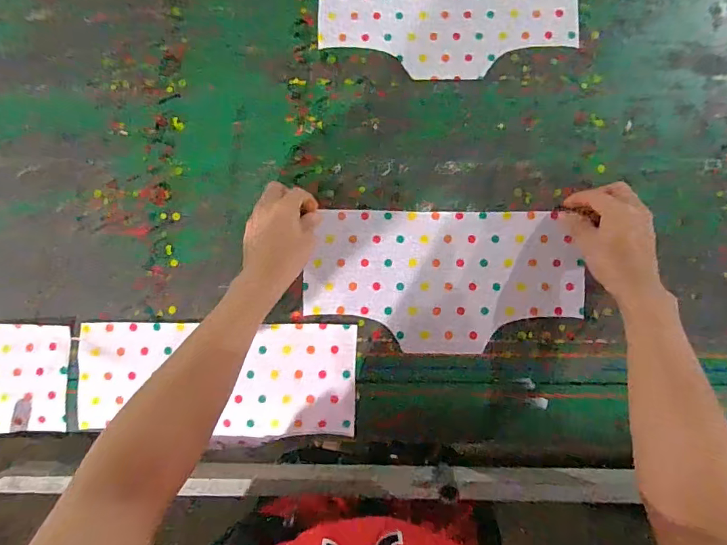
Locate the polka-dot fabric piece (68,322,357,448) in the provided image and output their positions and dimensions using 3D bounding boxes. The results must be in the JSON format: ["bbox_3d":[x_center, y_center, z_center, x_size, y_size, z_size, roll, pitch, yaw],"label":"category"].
[{"bbox_3d":[-0.175,0.130,0.543,0.328,0.006,0.139,1,84,1],"label":"polka-dot fabric piece"}]

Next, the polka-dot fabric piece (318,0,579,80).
[{"bbox_3d":[0.105,-0.324,0.584,0.316,0.007,0.163,1,84,1],"label":"polka-dot fabric piece"}]

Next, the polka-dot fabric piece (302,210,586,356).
[{"bbox_3d":[0.094,0.009,0.551,0.316,0.007,0.165,1,84,1],"label":"polka-dot fabric piece"}]

